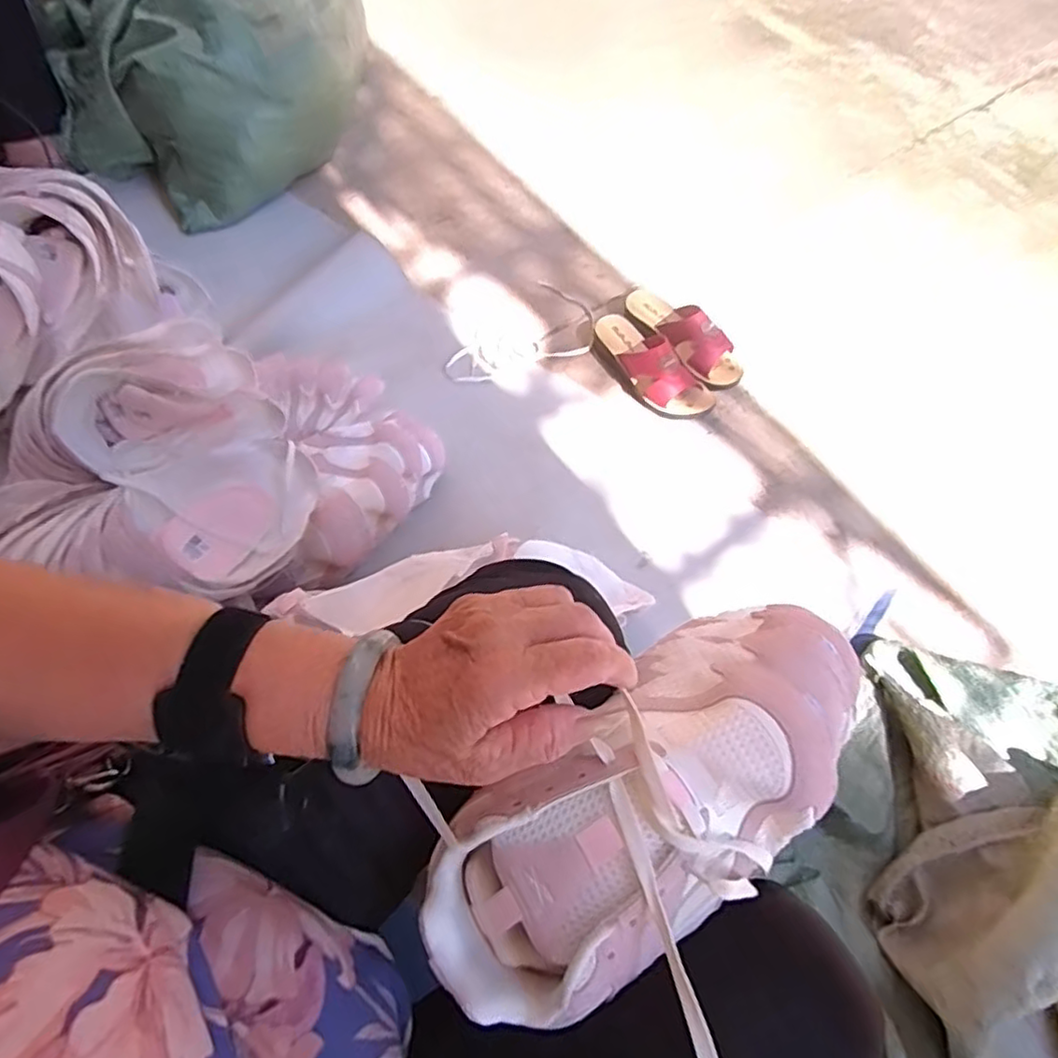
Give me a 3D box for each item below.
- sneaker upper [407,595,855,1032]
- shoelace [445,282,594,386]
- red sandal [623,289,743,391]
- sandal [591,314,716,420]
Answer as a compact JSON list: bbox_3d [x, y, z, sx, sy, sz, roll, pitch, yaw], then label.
[{"bbox_3d":[0.071,0.134,0.333,0.269,0.090,0.109,-36,71,-14],"label":"sneaker upper"},{"bbox_3d":[0.001,-0.300,1.044,0.150,0.007,0.261,38,68,15],"label":"shoelace"},{"bbox_3d":[0.242,-0.313,1.018,0.079,0.076,0.229,-35,70,-18],"label":"red sandal"},{"bbox_3d":[0.185,-0.258,0.987,0.089,0.080,0.226,-37,71,-19],"label":"sandal"}]

